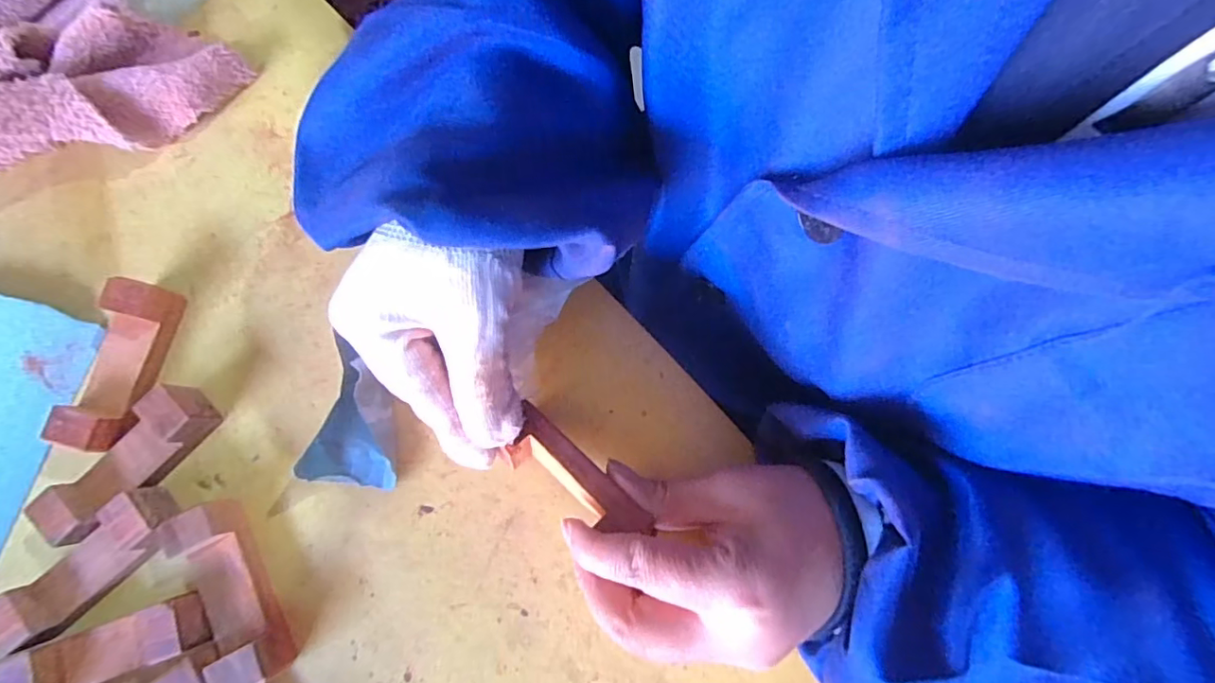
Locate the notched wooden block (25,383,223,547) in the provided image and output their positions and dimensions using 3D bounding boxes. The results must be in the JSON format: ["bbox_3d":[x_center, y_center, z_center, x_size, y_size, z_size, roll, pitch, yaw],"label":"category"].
[{"bbox_3d":[-0.211,0.054,0.252,0.025,0.023,0.077,42,83,9],"label":"notched wooden block"}]

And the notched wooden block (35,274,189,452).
[{"bbox_3d":[-0.223,0.011,0.260,0.032,0.023,0.076,11,79,4],"label":"notched wooden block"}]

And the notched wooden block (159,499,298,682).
[{"bbox_3d":[-0.160,0.107,0.240,0.028,0.024,0.075,-29,79,-4],"label":"notched wooden block"}]

